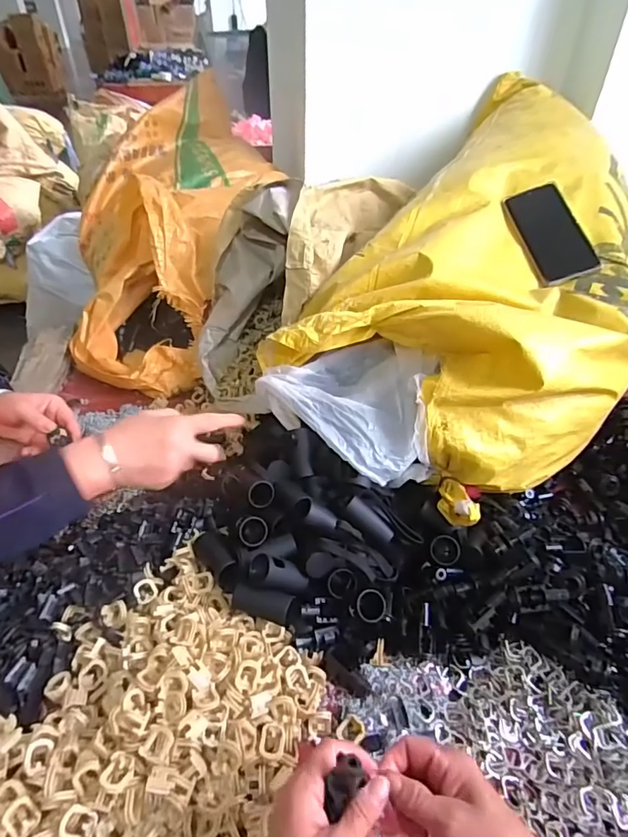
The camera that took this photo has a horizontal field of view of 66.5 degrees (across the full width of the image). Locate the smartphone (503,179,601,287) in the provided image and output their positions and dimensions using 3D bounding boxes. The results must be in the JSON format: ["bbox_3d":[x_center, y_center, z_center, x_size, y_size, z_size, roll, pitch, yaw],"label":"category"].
[{"bbox_3d":[0.326,-0.259,0.667,0.078,0.010,0.163,-18,67,13],"label":"smartphone"}]

